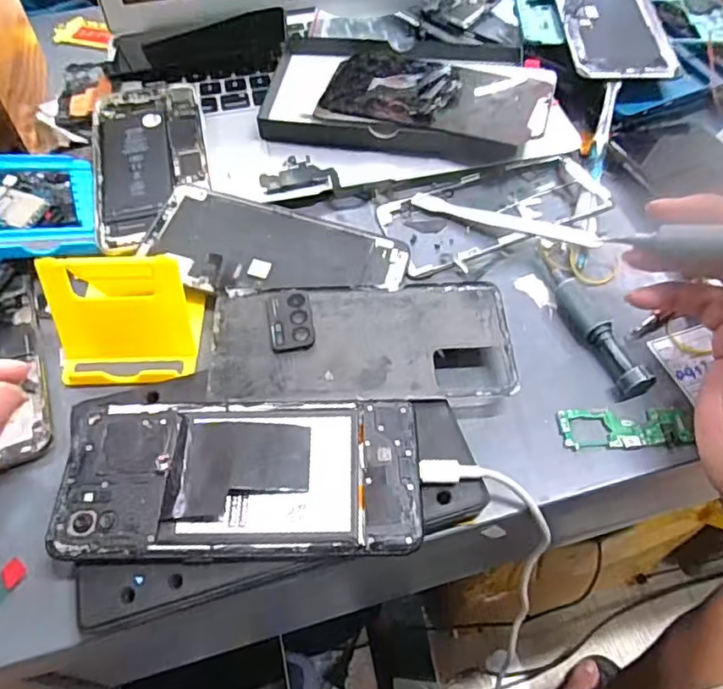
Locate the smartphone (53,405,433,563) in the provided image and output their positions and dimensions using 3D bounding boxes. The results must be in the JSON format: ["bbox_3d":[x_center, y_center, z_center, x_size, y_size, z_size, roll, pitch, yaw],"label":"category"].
[{"bbox_3d":[-0.053,0.059,0.267,0.155,0.015,0.069,-1,59,-1],"label":"smartphone"}]

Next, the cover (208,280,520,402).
[{"bbox_3d":[0.000,0.000,0.310,0.155,0.006,0.068,-4,59,-2],"label":"cover"}]

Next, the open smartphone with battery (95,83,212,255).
[{"bbox_3d":[-0.141,-0.128,0.399,0.072,0.009,0.156,-12,56,-7],"label":"open smartphone with battery"}]

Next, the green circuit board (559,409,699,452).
[{"bbox_3d":[0.132,0.042,0.297,0.062,0.004,0.021,-2,55,0],"label":"green circuit board"}]

